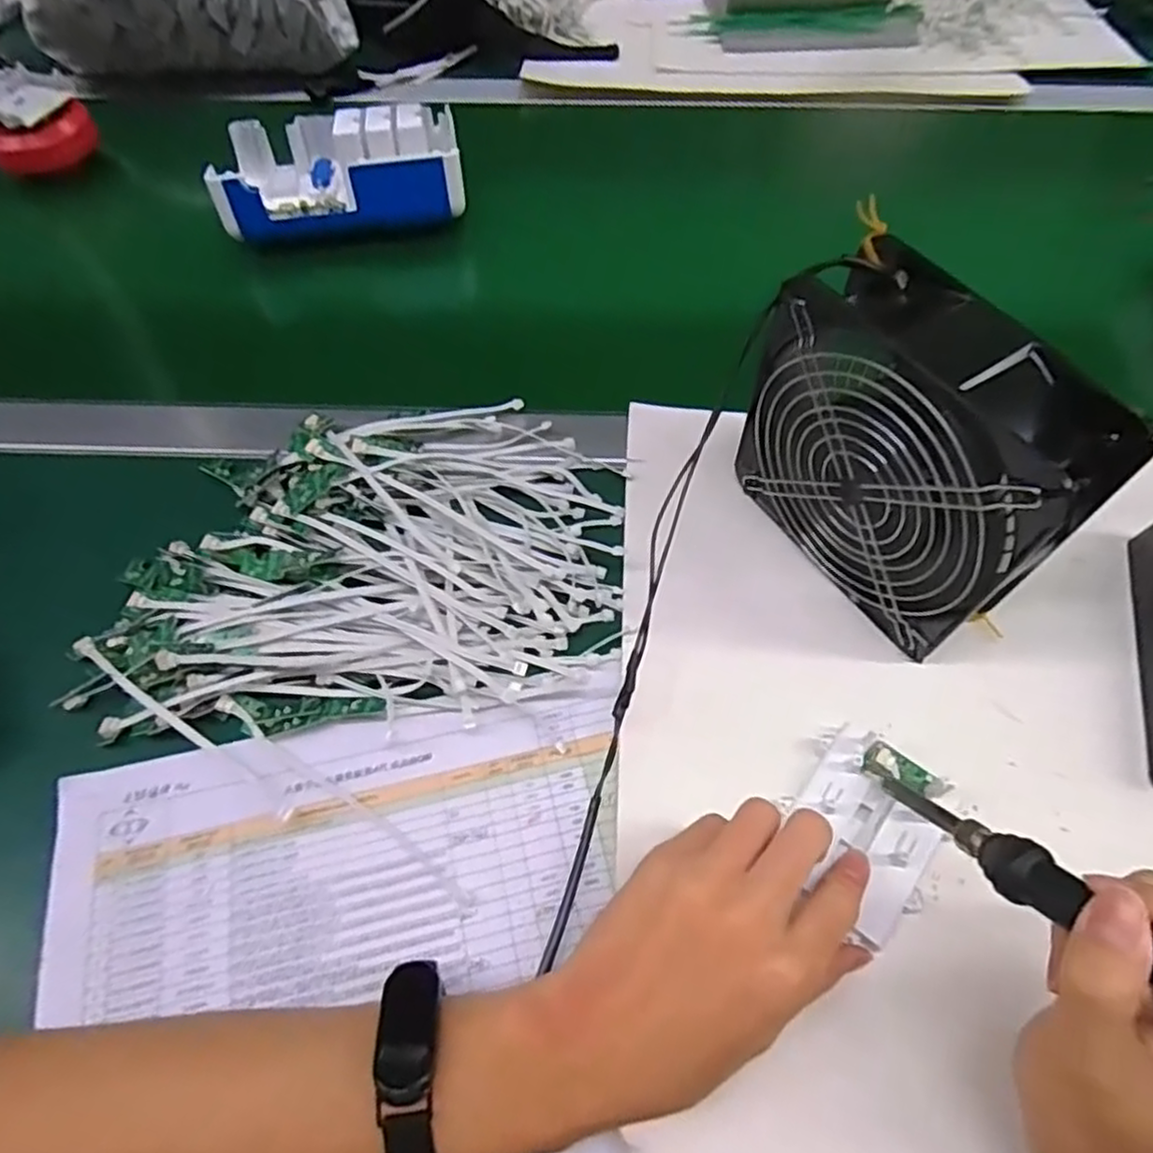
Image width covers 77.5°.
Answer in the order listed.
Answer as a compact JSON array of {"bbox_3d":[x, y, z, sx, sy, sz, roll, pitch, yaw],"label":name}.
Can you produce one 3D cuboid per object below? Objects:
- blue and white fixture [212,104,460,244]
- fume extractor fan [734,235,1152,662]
[{"bbox_3d":[-0.185,-0.330,0.565,0.175,0.054,0.139,-9,60,-5],"label":"blue and white fixture"},{"bbox_3d":[0.154,-0.053,0.346,0.059,0.151,0.150,-31,64,-17],"label":"fume extractor fan"}]

